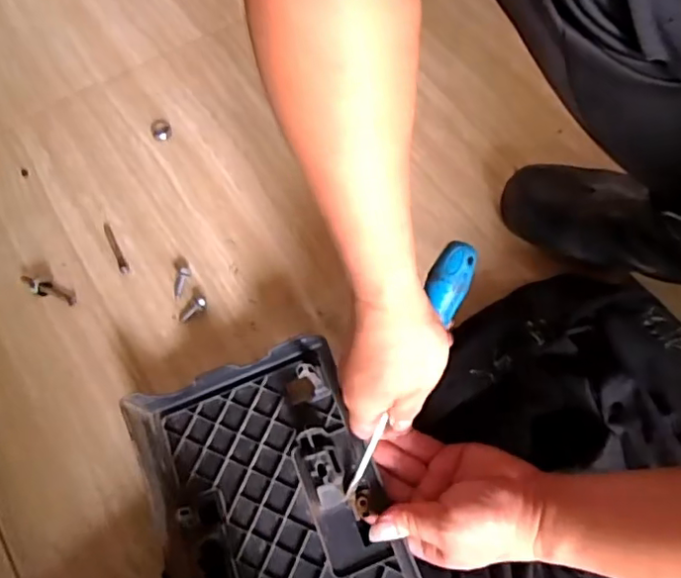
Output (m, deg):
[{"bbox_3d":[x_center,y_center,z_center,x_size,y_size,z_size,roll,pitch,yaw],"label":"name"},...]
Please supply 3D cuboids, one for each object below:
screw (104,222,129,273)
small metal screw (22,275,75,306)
[{"bbox_3d":[-0.211,-0.039,0.548,0.009,0.004,0.057,-22,67,-14],"label":"screw"},{"bbox_3d":[-0.267,0.001,0.529,0.053,0.013,0.014,26,64,9],"label":"small metal screw"}]

